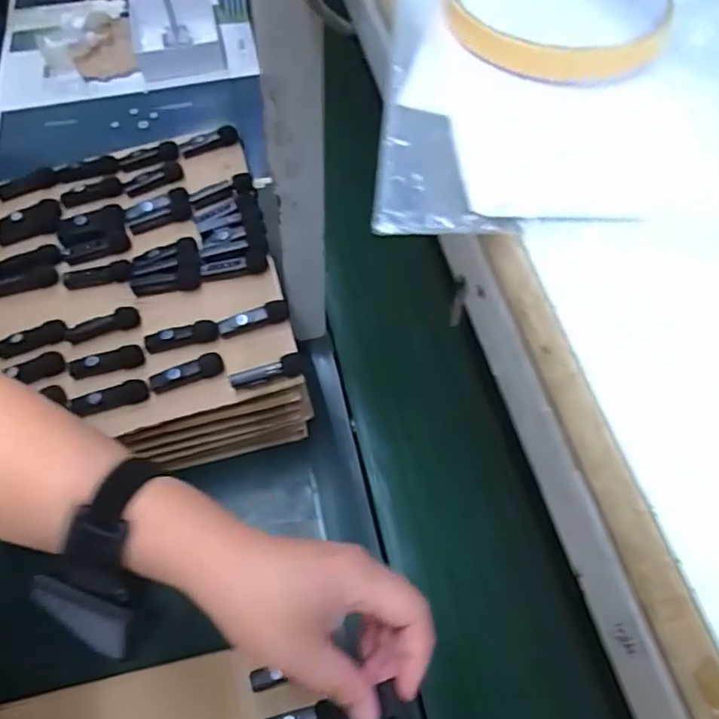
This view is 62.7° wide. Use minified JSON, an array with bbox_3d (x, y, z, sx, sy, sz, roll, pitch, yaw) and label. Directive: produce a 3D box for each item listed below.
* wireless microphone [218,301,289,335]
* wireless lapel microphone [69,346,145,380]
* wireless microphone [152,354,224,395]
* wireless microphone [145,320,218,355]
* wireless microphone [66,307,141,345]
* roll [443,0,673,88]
[{"bbox_3d":[-0.097,-0.037,0.542,0.064,0.021,0.013,-15,61,-12],"label":"wireless microphone"},{"bbox_3d":[-0.226,0.002,0.525,0.066,0.014,0.015,-10,60,-9],"label":"wireless lapel microphone"},{"bbox_3d":[-0.150,0.012,0.515,0.063,0.018,0.014,-18,62,-13],"label":"wireless microphone"},{"bbox_3d":[-0.160,-0.020,0.536,0.065,0.020,0.017,-7,60,-8],"label":"wireless microphone"},{"bbox_3d":[-0.238,-0.031,0.547,0.066,0.021,0.015,-11,61,-10],"label":"wireless microphone"},{"bbox_3d":[0.074,-0.132,0.222,0.080,0.015,0.098,23,61,10],"label":"roll"}]

